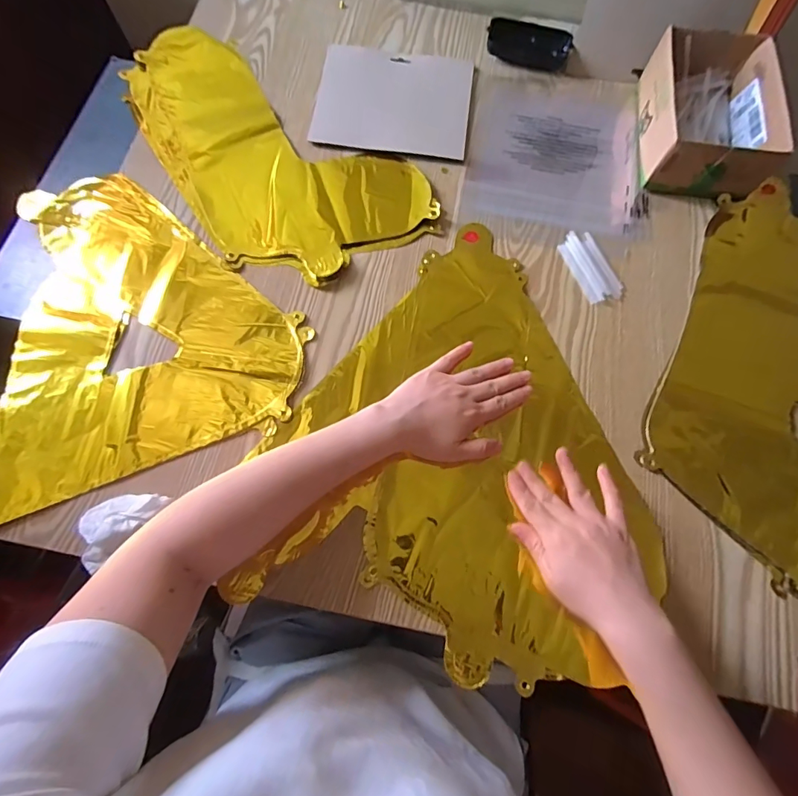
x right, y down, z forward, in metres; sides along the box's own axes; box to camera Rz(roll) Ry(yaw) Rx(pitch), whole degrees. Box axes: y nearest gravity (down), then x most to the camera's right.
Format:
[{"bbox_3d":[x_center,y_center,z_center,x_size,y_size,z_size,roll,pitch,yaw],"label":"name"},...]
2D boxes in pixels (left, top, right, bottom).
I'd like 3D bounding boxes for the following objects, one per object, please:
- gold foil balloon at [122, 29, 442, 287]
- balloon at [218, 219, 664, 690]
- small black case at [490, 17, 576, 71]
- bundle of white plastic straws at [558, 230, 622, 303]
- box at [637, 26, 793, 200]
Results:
[{"bbox_3d":[-0.162,-0.310,0.533,0.232,0.011,0.410,-33,75,-13],"label":"gold foil balloon"},{"bbox_3d":[0.080,0.033,0.436,0.357,0.015,0.409,18,71,4],"label":"balloon"},{"bbox_3d":[0.173,-0.471,0.583,0.106,0.032,0.034,14,71,3],"label":"small black case"},{"bbox_3d":[0.213,-0.147,0.489,0.045,0.006,0.087,-19,73,-9],"label":"bundle of white plastic straws"},{"bbox_3d":[0.362,-0.335,0.522,0.132,0.070,0.192,10,71,1],"label":"box"}]

